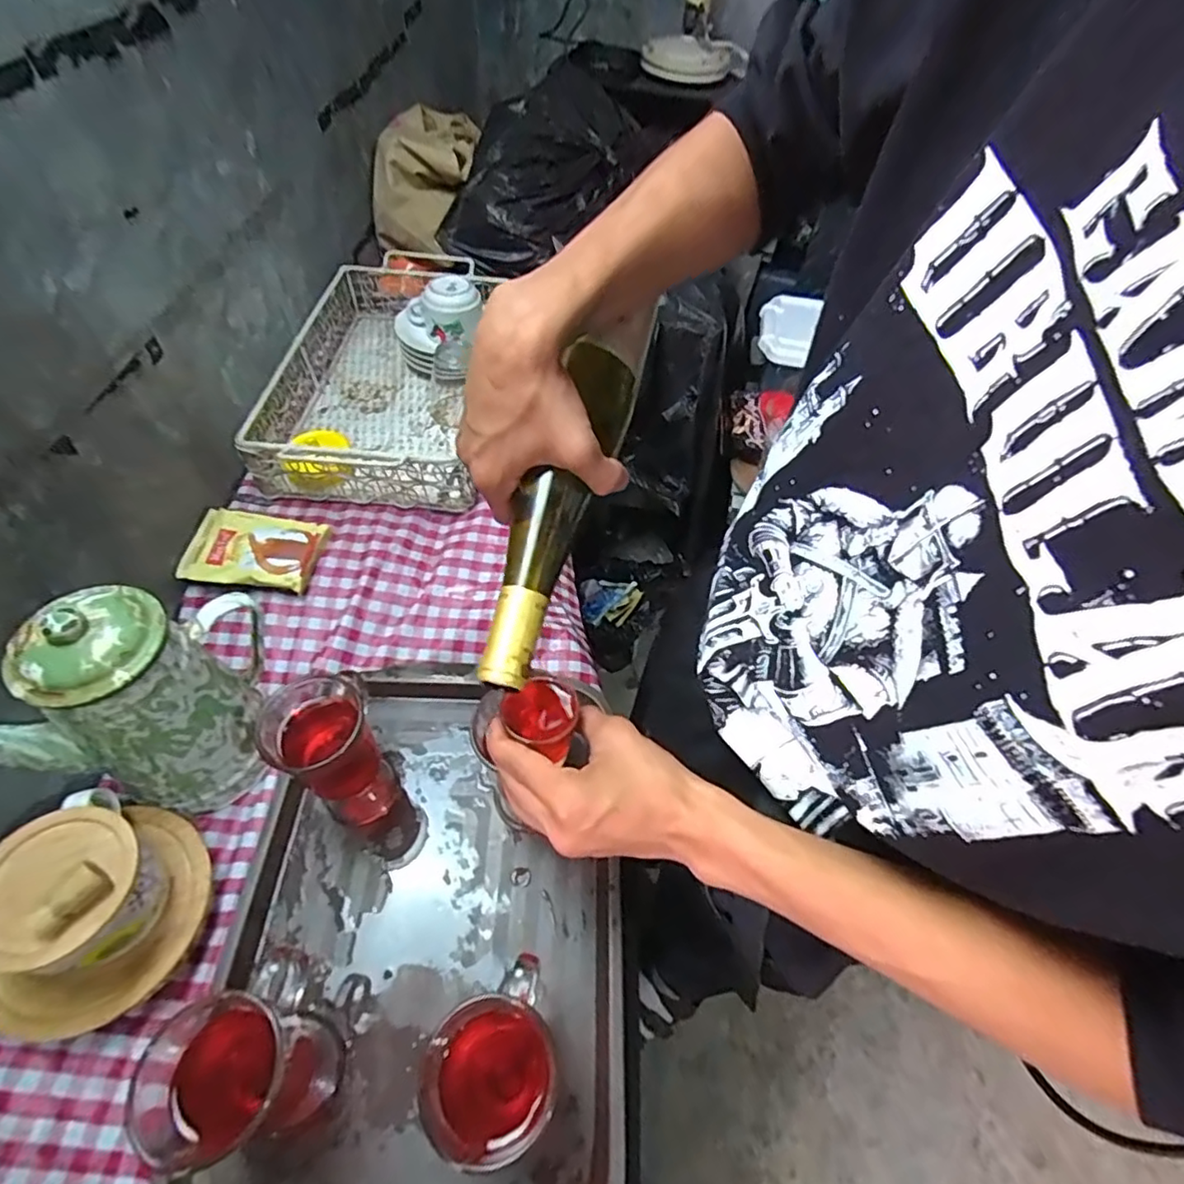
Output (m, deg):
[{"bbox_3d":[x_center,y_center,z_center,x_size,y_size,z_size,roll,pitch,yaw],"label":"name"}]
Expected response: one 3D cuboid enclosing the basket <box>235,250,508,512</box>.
[{"bbox_3d":[-0.268,-0.300,0.793,0.239,0.104,0.432,1,53,-3],"label":"basket"}]

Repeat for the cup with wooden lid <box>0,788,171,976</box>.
[{"bbox_3d":[-0.354,0.207,0.420,0.094,0.089,0.096,2,53,-2],"label":"cup with wooden lid"}]

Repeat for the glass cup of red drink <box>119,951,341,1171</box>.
[{"bbox_3d":[-0.224,0.303,0.394,0.080,0.125,0.084,2,53,-2],"label":"glass cup of red drink"}]

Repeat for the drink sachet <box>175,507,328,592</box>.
[{"bbox_3d":[-0.357,-0.044,0.641,0.128,0.030,0.089,4,53,-1],"label":"drink sachet"}]

